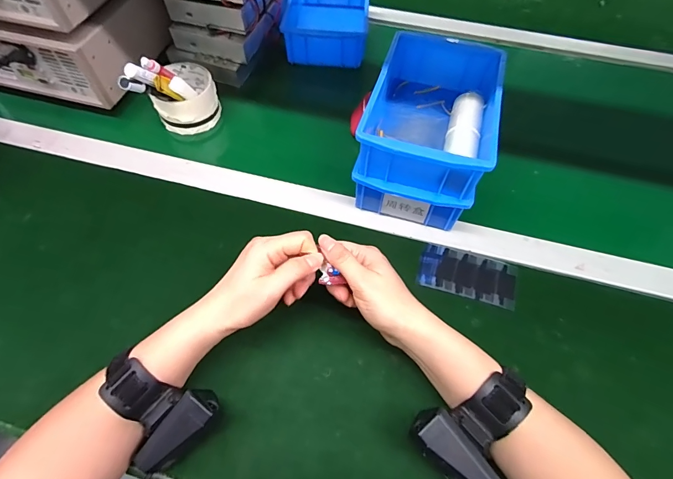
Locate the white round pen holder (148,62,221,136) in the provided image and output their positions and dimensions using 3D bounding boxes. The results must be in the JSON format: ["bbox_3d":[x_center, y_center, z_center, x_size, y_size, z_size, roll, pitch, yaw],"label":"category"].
[{"bbox_3d":[-0.211,-0.199,0.531,0.083,0.057,0.088,0,60,0],"label":"white round pen holder"}]

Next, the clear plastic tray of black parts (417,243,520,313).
[{"bbox_3d":[0.149,0.040,0.423,0.108,0.004,0.056,14,60,8],"label":"clear plastic tray of black parts"}]

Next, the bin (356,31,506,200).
[{"bbox_3d":[0.108,-0.144,0.422,0.127,0.062,0.195,15,61,9],"label":"bin"}]

